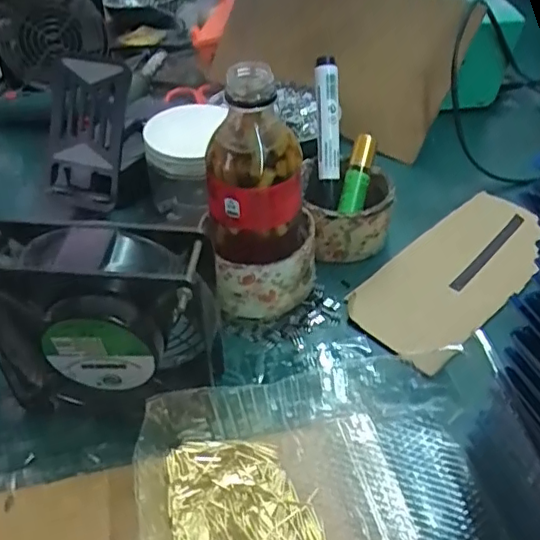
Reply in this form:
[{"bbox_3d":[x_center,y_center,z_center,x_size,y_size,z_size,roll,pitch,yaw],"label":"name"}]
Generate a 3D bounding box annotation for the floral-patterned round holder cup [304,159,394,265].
[{"bbox_3d":[0.060,-0.049,0.451,0.068,0.052,0.076,0,43,2],"label":"floral-patterned round holder cup"}]

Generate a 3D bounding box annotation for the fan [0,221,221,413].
[{"bbox_3d":[-0.091,0.033,0.317,0.124,0.120,0.045,3,43,5],"label":"fan"}]

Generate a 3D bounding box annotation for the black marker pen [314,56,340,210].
[{"bbox_3d":[0.046,-0.107,0.450,0.019,0.114,0.015,-2,7,0],"label":"black marker pen"}]

